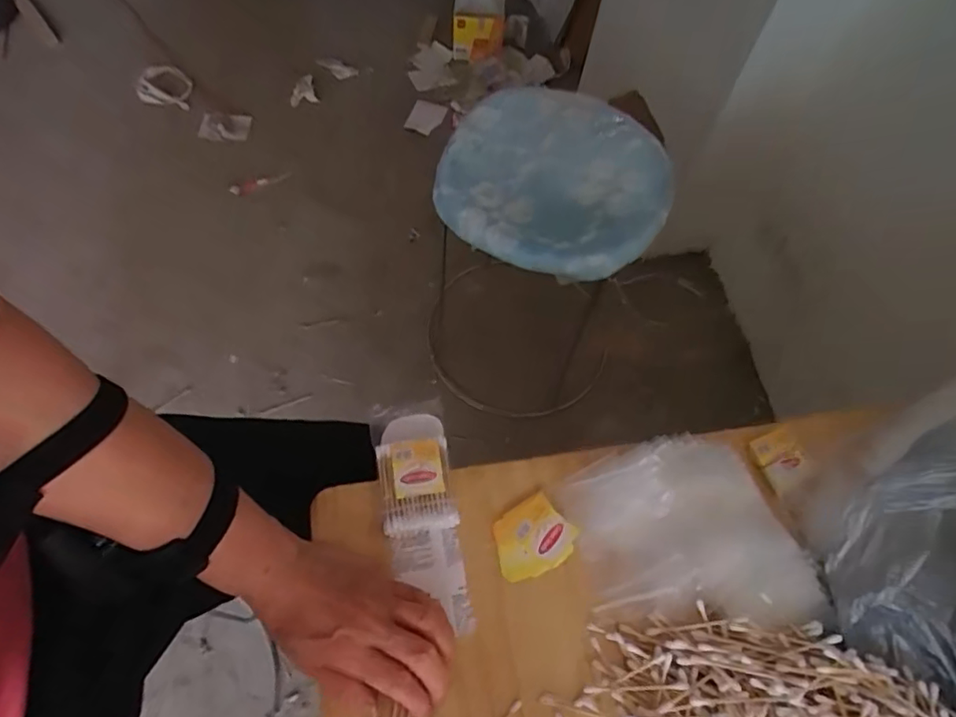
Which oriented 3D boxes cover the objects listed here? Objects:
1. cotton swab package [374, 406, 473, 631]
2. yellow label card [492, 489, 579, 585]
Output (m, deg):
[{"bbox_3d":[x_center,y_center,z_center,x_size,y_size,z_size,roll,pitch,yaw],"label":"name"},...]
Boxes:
[{"bbox_3d":[-0.042,0.118,0.467,0.059,0.016,0.177,-12,68,-10],"label":"cotton swab package"},{"bbox_3d":[0.042,0.141,0.471,0.064,0.007,0.053,-27,67,-18],"label":"yellow label card"}]

